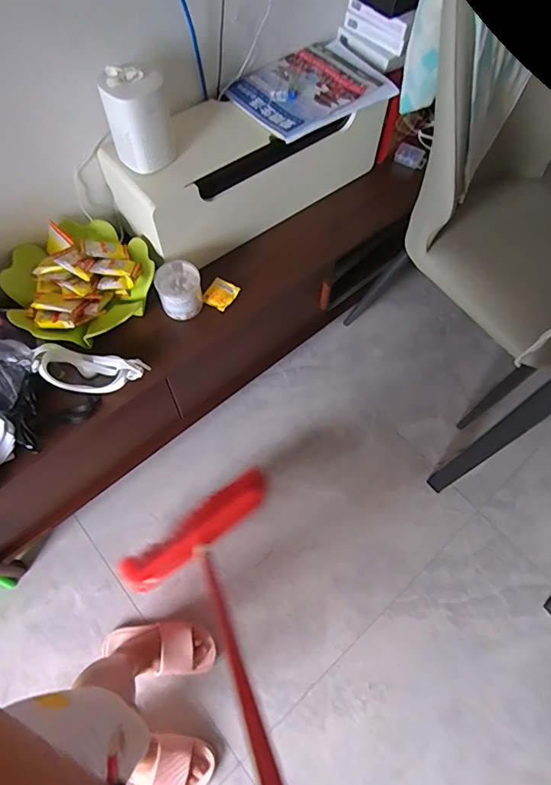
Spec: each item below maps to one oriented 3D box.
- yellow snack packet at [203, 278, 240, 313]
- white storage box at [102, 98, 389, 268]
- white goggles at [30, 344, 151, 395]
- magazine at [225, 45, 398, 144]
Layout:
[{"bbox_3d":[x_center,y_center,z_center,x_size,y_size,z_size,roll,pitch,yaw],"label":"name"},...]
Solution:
[{"bbox_3d":[-0.117,-0.212,0.991,0.062,0.014,0.068,31,64,16],"label":"yellow snack packet"},{"bbox_3d":[-0.055,-0.522,1.035,0.603,0.212,0.228,-35,66,-19],"label":"white storage box"},{"bbox_3d":[-0.348,-0.042,0.868,0.204,0.058,0.081,8,60,4],"label":"white goggles"},{"bbox_3d":[0.073,-0.651,0.991,0.319,0.033,0.236,-38,66,-18],"label":"magazine"}]

